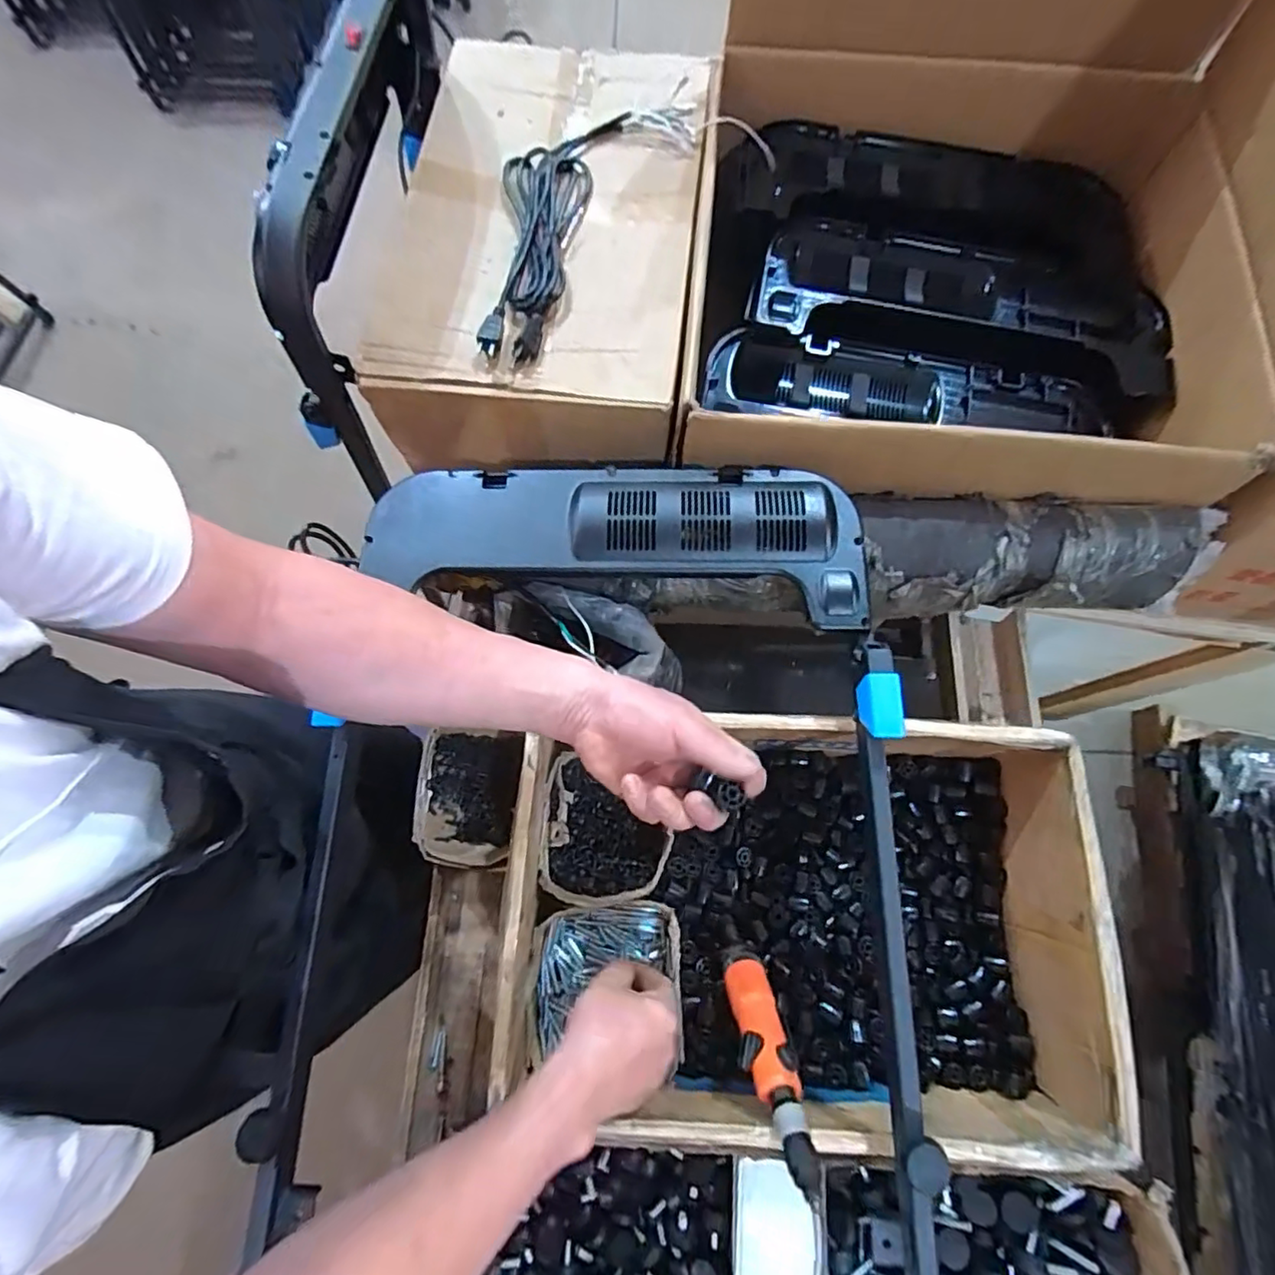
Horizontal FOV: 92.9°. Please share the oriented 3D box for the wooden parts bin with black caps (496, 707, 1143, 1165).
[{"bbox_3d":[0.151,0.263,0.593,0.536,0.166,0.355,2,72,2],"label":"wooden parts bin with black caps"}]

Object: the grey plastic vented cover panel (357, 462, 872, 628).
[{"bbox_3d":[-0.023,-0.106,0.592,0.471,0.034,0.148,6,72,3],"label":"grey plastic vented cover panel"}]

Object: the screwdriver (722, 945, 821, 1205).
[{"bbox_3d":[0.111,0.360,0.530,0.044,0.208,0.035,-11,116,-2],"label":"screwdriver"}]

